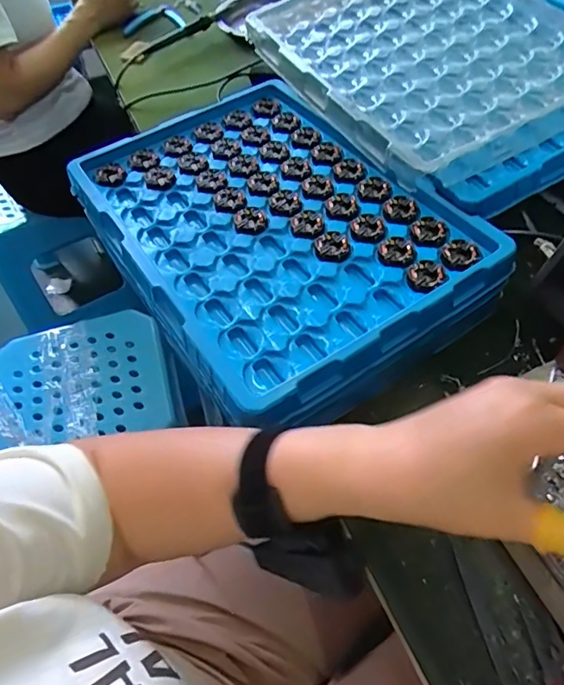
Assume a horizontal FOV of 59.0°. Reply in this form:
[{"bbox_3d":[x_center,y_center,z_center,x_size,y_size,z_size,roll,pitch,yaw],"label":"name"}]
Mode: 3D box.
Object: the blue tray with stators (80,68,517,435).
[{"bbox_3d":[-0.016,-0.109,0.483,0.272,0.052,0.385,-30,57,-16],"label":"blue tray with stators"}]

